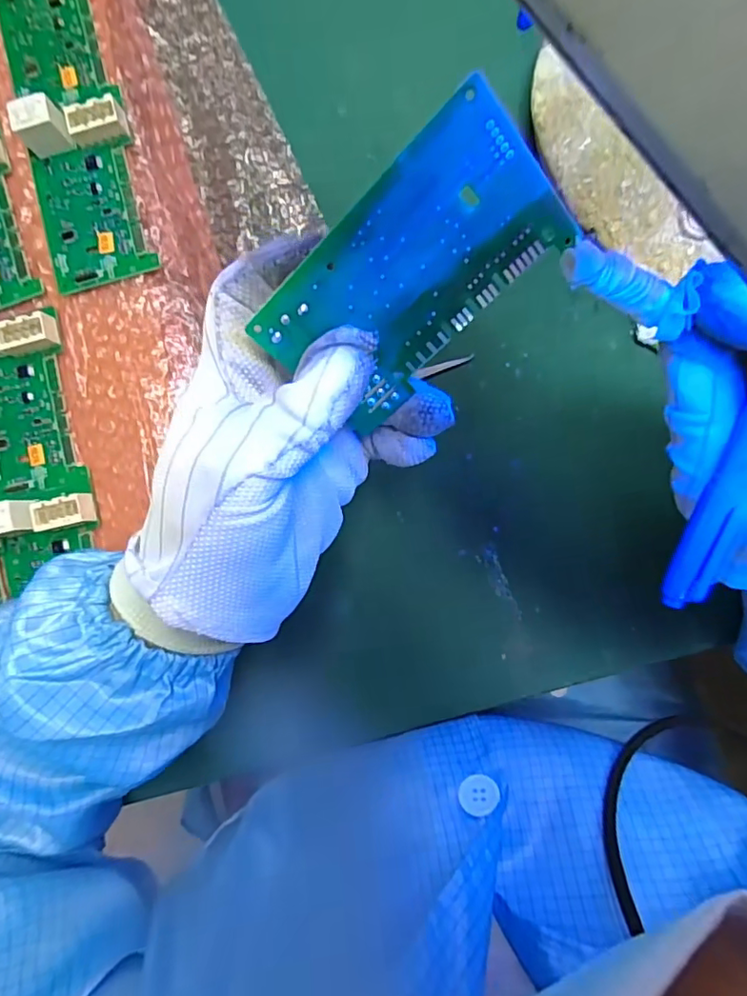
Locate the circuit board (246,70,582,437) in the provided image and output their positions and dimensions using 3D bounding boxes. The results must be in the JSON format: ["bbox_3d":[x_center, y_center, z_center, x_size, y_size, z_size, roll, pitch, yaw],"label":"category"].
[{"bbox_3d":[0.013,-0.072,0.181,0.097,0.004,0.056,-41,120,20],"label":"circuit board"}]

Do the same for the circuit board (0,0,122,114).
[{"bbox_3d":[-0.183,-0.263,0.307,0.058,0.018,0.104,-13,87,2],"label":"circuit board"}]

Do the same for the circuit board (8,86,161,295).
[{"bbox_3d":[-0.157,-0.165,0.301,0.056,0.022,0.094,-12,87,2],"label":"circuit board"}]

